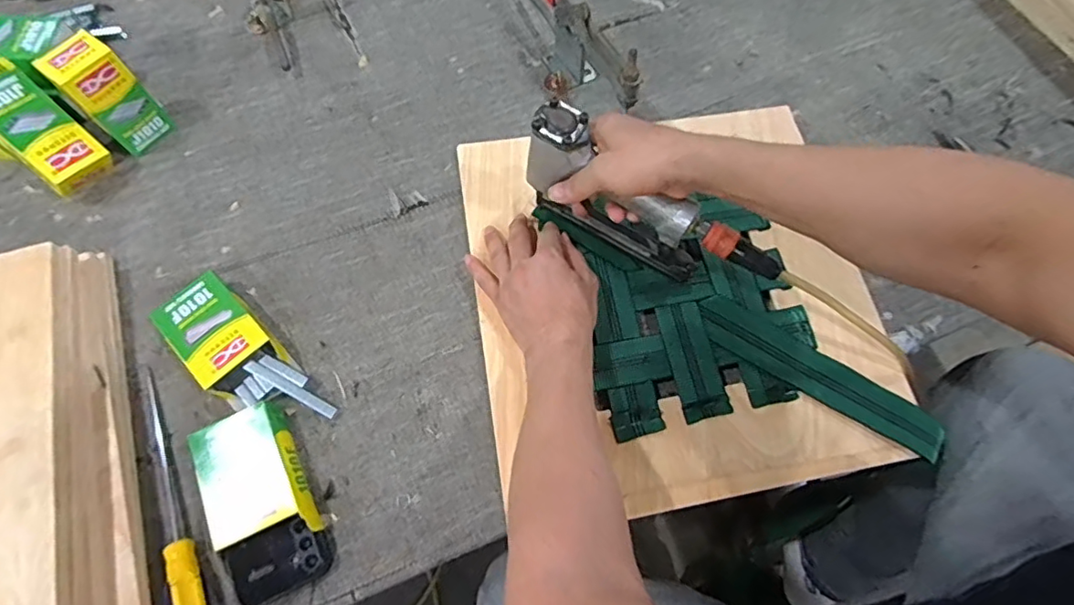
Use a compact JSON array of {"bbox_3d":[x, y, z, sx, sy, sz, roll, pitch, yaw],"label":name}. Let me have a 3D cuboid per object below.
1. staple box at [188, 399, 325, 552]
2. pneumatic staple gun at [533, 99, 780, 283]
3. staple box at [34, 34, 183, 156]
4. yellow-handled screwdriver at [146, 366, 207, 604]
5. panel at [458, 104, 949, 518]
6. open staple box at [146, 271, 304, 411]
[{"bbox_3d":[-0.262,0.165,0.518,0.081,0.031,0.127,-27,70,-9],"label":"staple box"},{"bbox_3d":[0.104,-0.079,0.531,0.243,0.134,0.046,32,72,13],"label":"pneumatic staple gun"},{"bbox_3d":[-0.490,-0.236,0.642,0.061,0.123,0.067,37,73,15],"label":"staple box"},{"bbox_3d":[-0.335,0.190,0.510,0.023,0.024,0.288,-27,65,-10],"label":"yellow-handled screwdriver"},{"bbox_3d":[0.139,-0.017,0.579,0.399,0.025,0.420,-9,68,-2],"label":"panel"},{"bbox_3d":[-0.316,0.041,0.568,0.147,0.037,0.080,42,75,16],"label":"open staple box"}]

